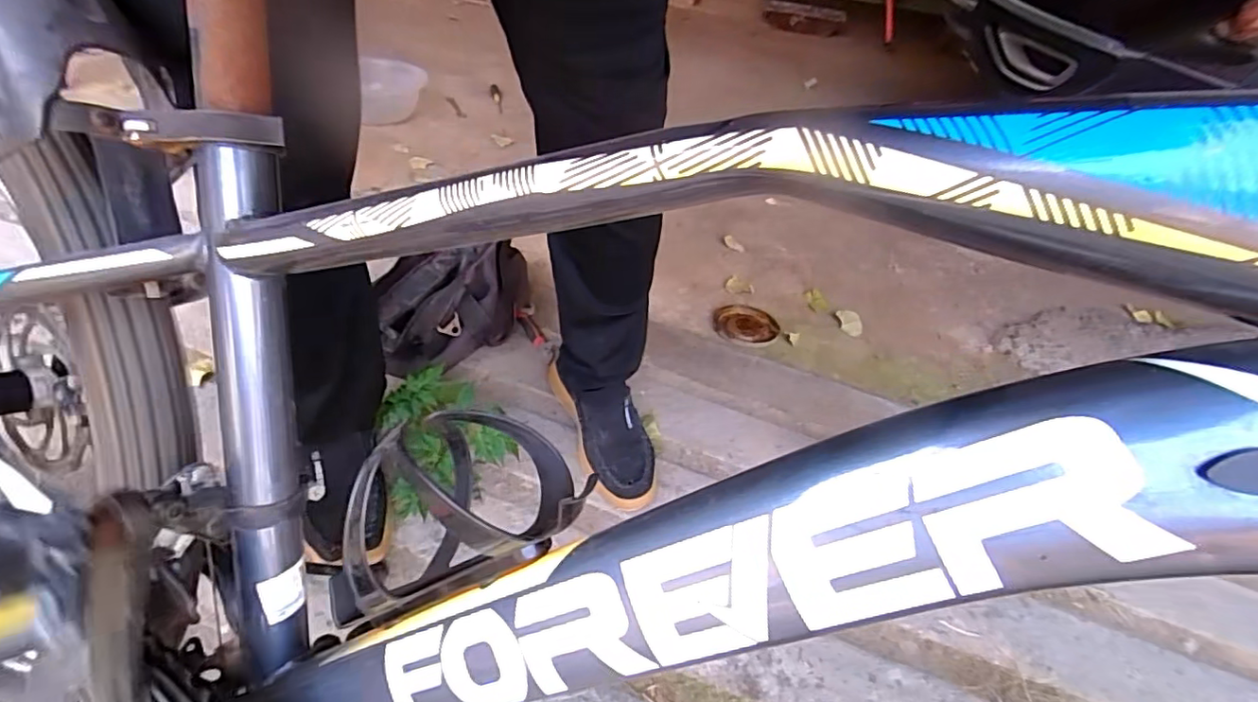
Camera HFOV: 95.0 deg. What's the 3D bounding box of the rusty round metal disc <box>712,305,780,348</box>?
[{"bbox_3d":[0.220,-0.052,1.114,0.122,0.009,0.130,5,40,-4],"label":"rusty round metal disc"}]

